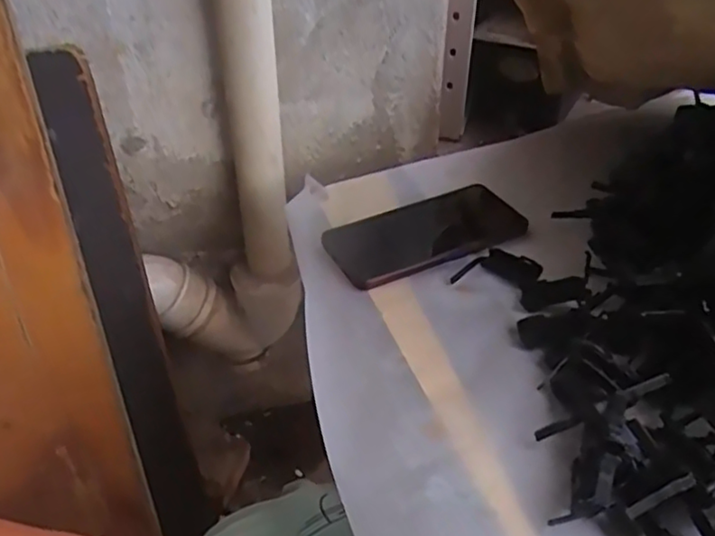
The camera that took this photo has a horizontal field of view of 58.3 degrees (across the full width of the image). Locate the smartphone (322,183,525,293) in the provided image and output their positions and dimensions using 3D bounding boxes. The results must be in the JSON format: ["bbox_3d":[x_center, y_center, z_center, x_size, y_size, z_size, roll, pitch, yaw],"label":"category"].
[{"bbox_3d":[0.059,-0.030,0.552,0.164,0.011,0.080,-18,44,-18],"label":"smartphone"}]

